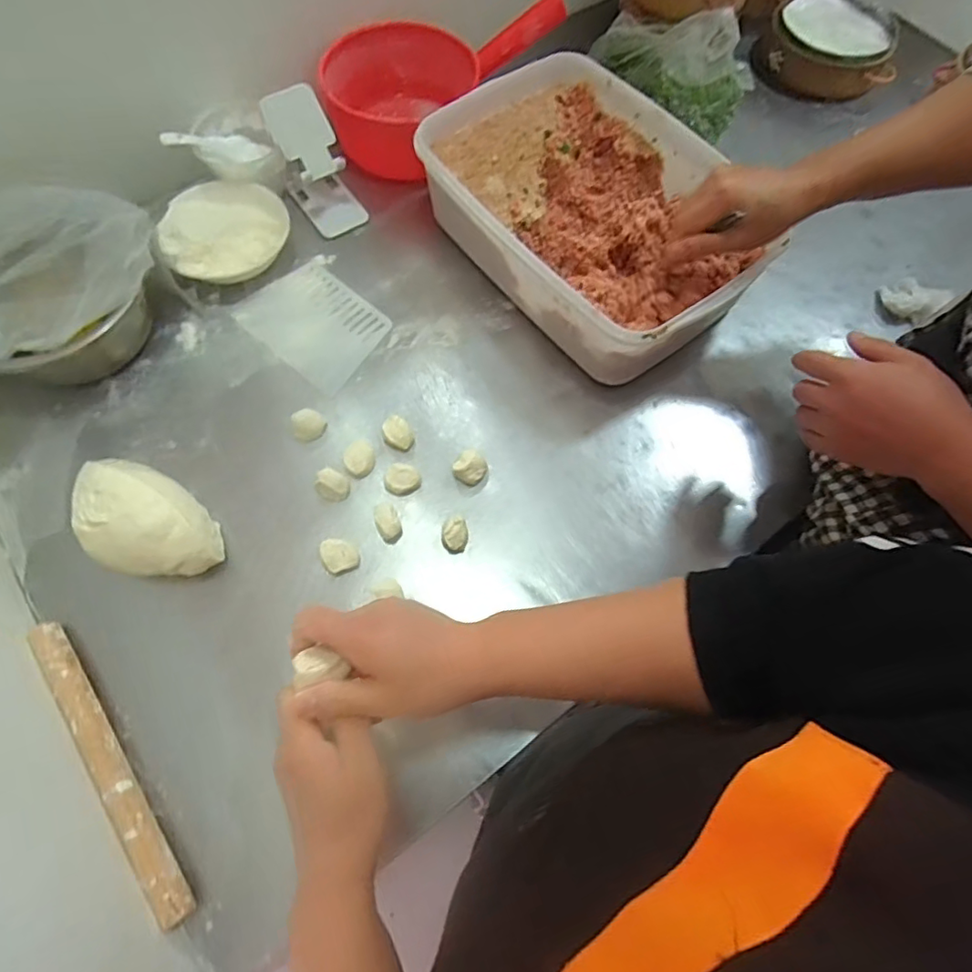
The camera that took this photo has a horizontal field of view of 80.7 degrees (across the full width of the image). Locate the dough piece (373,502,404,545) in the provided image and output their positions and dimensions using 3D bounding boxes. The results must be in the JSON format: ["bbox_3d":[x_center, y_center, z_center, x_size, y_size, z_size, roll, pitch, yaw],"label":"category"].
[{"bbox_3d":[-0.094,0.037,0.555,0.022,0.031,0.032,-19,71,-10],"label":"dough piece"}]

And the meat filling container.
[{"bbox_3d":[0.120,-0.305,0.654,0.263,0.107,0.366,-40,76,-16],"label":"meat filling container"}]

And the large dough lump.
[{"bbox_3d":[-0.313,0.036,0.527,0.146,0.066,0.089,26,69,7],"label":"large dough lump"}]

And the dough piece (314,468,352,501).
[{"bbox_3d":[-0.152,0.001,0.567,0.030,0.022,0.027,33,71,10],"label":"dough piece"}]

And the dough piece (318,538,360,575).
[{"bbox_3d":[-0.139,0.067,0.546,0.032,0.020,0.033,1,68,-3],"label":"dough piece"}]

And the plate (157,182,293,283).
[{"bbox_3d":[-0.297,-0.293,0.661,0.134,0.043,0.127,1,68,-3],"label":"plate"}]

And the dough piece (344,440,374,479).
[{"bbox_3d":[-0.128,-0.029,0.579,0.025,0.023,0.034,11,68,1],"label":"dough piece"}]

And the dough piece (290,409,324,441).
[{"bbox_3d":[-0.185,-0.064,0.594,0.031,0.014,0.031,-29,73,-13],"label":"dough piece"}]

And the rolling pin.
[{"bbox_3d":[-0.308,0.227,0.470,0.023,0.029,0.263,-34,74,-15],"label":"rolling pin"}]

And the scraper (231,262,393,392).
[{"bbox_3d":[-0.195,-0.189,0.653,0.161,0.004,0.116,39,71,11],"label":"scraper"}]

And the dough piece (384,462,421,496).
[{"bbox_3d":[-0.084,-0.006,0.577,0.034,0.018,0.031,1,68,-3],"label":"dough piece"}]

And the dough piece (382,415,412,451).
[{"bbox_3d":[-0.090,-0.053,0.592,0.027,0.023,0.032,-19,71,-10],"label":"dough piece"}]

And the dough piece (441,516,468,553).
[{"bbox_3d":[-0.030,0.049,0.557,0.024,0.027,0.033,5,68,-1],"label":"dough piece"}]

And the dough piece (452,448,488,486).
[{"bbox_3d":[-0.015,-0.018,0.581,0.032,0.019,0.033,1,68,-3],"label":"dough piece"}]

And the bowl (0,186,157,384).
[{"bbox_3d":[-0.440,-0.184,0.582,0.214,0.099,0.187,2,68,-2],"label":"bowl"}]

